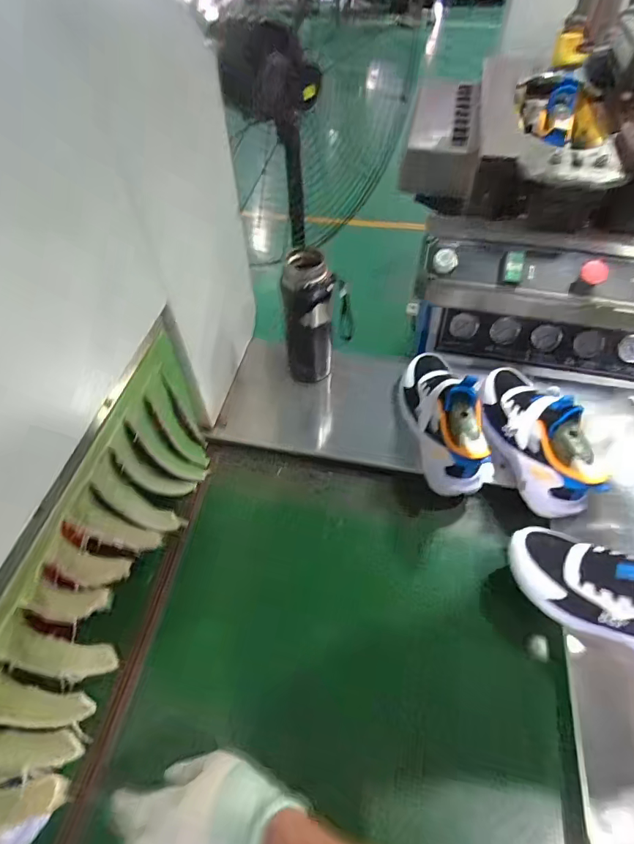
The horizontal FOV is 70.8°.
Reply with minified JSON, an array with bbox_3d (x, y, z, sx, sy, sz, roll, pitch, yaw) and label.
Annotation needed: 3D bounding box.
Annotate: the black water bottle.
[{"bbox_3d":[-0.011,-0.159,0.743,0.092,0.237,0.067,-5,54,-3],"label":"black water bottle"}]

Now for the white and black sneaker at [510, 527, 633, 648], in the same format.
[{"bbox_3d":[0.364,0.211,0.521,0.258,0.135,0.083,18,54,35],"label":"white and black sneaker"}]

